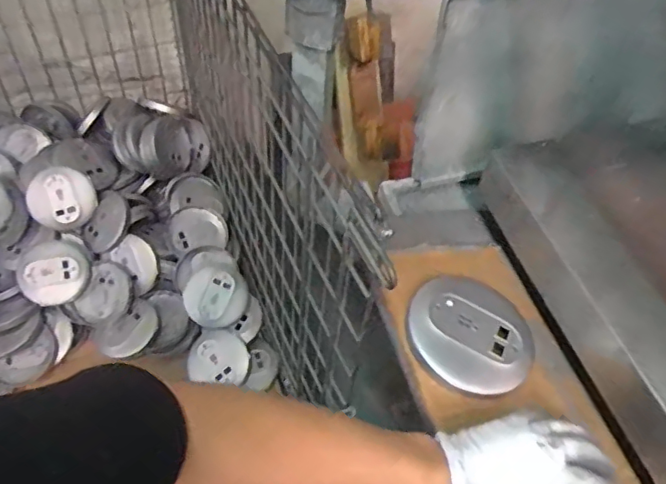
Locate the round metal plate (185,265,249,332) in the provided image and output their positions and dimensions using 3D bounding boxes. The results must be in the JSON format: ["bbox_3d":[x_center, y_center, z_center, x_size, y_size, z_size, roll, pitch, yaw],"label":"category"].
[{"bbox_3d":[-0.243,0.115,1.177,0.126,0.024,0.128,0,89,-8],"label":"round metal plate"}]

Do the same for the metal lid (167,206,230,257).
[{"bbox_3d":[-0.301,-0.027,1.260,0.123,0.033,0.117,3,67,-8],"label":"metal lid"}]

